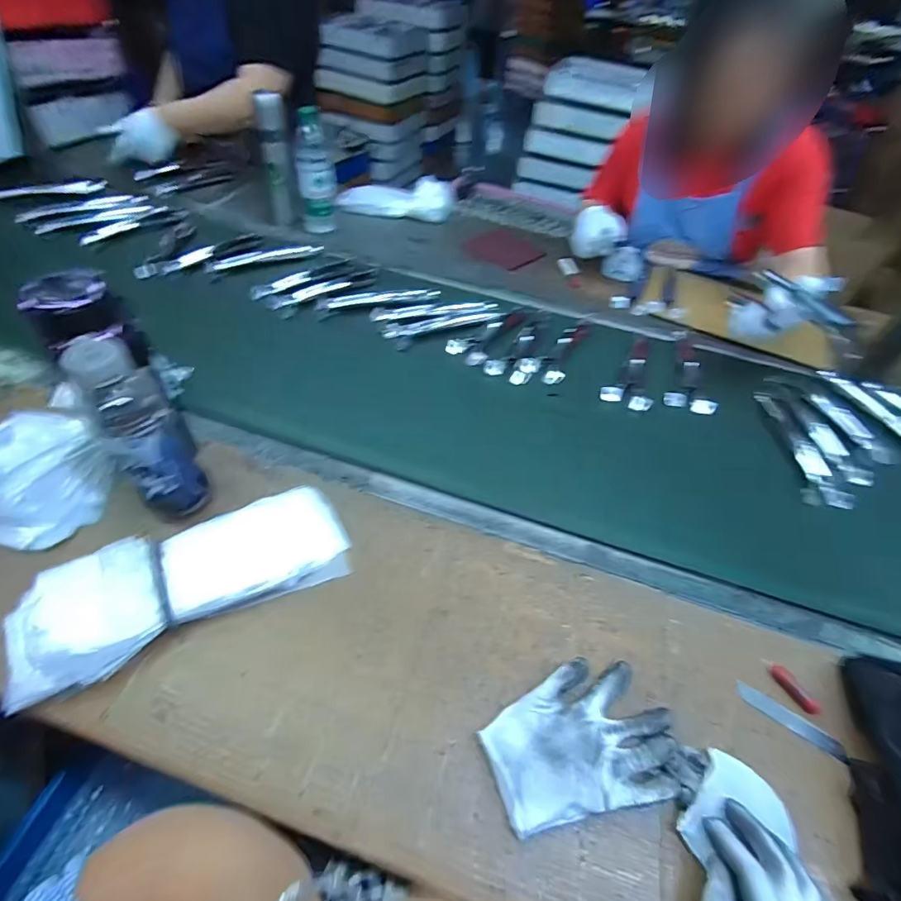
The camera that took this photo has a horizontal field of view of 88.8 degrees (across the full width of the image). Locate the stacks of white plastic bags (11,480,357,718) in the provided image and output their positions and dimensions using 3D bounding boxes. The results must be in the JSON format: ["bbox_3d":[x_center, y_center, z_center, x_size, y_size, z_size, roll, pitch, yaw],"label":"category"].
[{"bbox_3d":[-0.267,0.125,0.473,0.310,0.050,0.119,-21,55,-22],"label":"stacks of white plastic bags"}]

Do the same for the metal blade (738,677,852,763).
[{"bbox_3d":[0.336,0.267,0.457,0.096,0.005,0.020,27,55,24],"label":"metal blade"}]

